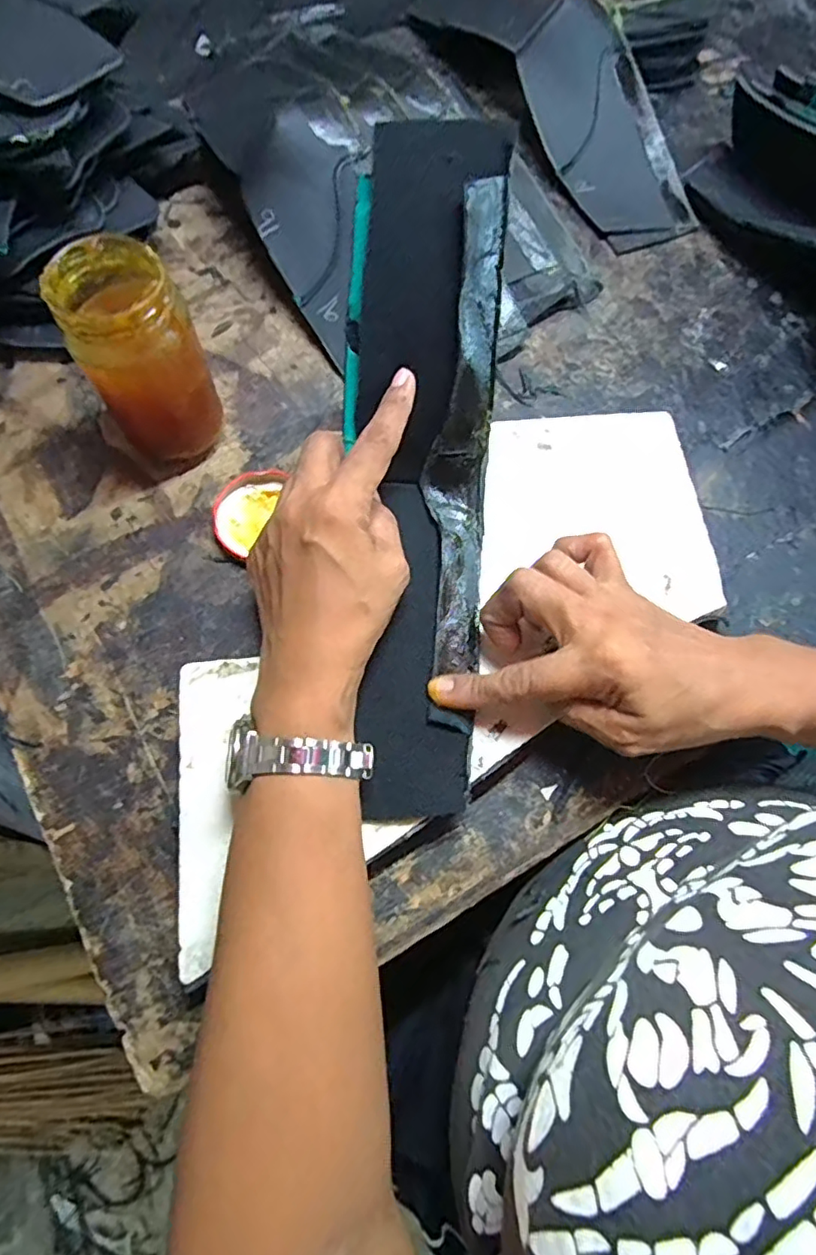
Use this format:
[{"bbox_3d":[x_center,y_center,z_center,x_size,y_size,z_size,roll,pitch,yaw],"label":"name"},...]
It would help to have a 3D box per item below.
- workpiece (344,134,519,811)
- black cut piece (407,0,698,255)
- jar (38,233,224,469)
[{"bbox_3d":[0.006,-0.067,0.296,0.072,0.068,0.305,1,93,-2],"label":"workpiece"},{"bbox_3d":[0.113,-0.428,0.450,0.082,0.065,0.308,-32,76,-11],"label":"black cut piece"},{"bbox_3d":[-0.140,-0.145,0.320,0.058,0.110,0.065,-21,74,-8],"label":"jar"}]

